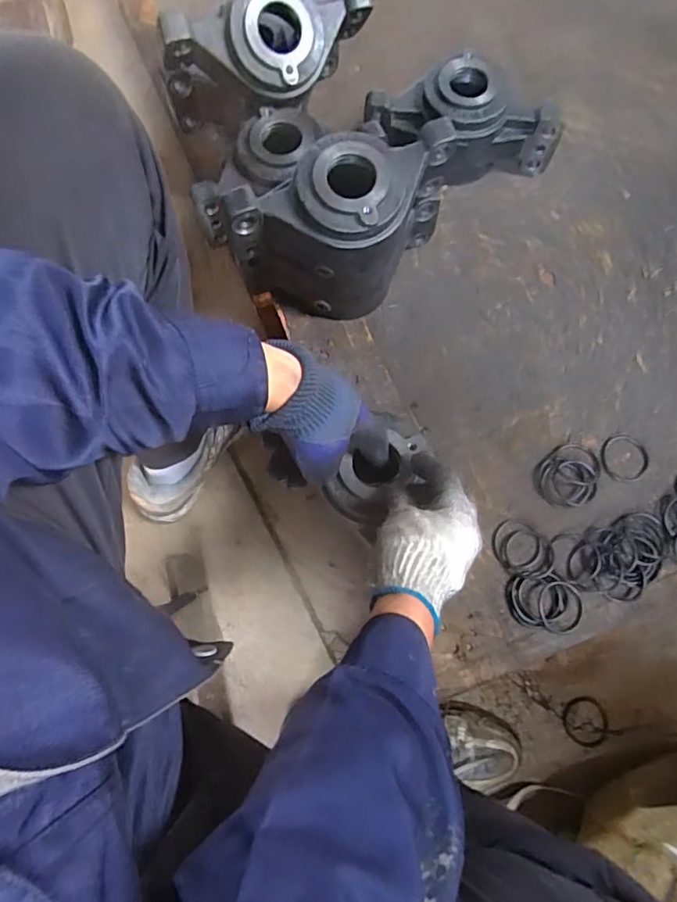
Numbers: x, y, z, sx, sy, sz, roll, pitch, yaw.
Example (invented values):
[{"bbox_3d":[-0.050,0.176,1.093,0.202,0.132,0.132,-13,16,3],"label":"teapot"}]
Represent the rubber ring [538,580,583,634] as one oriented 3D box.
[{"bbox_3d":[0.231,0.162,0.551,0.045,0.004,0.051,-8,75,-2],"label":"rubber ring"}]

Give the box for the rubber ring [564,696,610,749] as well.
[{"bbox_3d":[0.297,0.325,0.638,0.053,0.004,0.054,0,76,-1],"label":"rubber ring"}]

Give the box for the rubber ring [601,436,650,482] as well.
[{"bbox_3d":[0.321,0.009,0.597,0.052,0.004,0.053,0,75,1],"label":"rubber ring"}]

